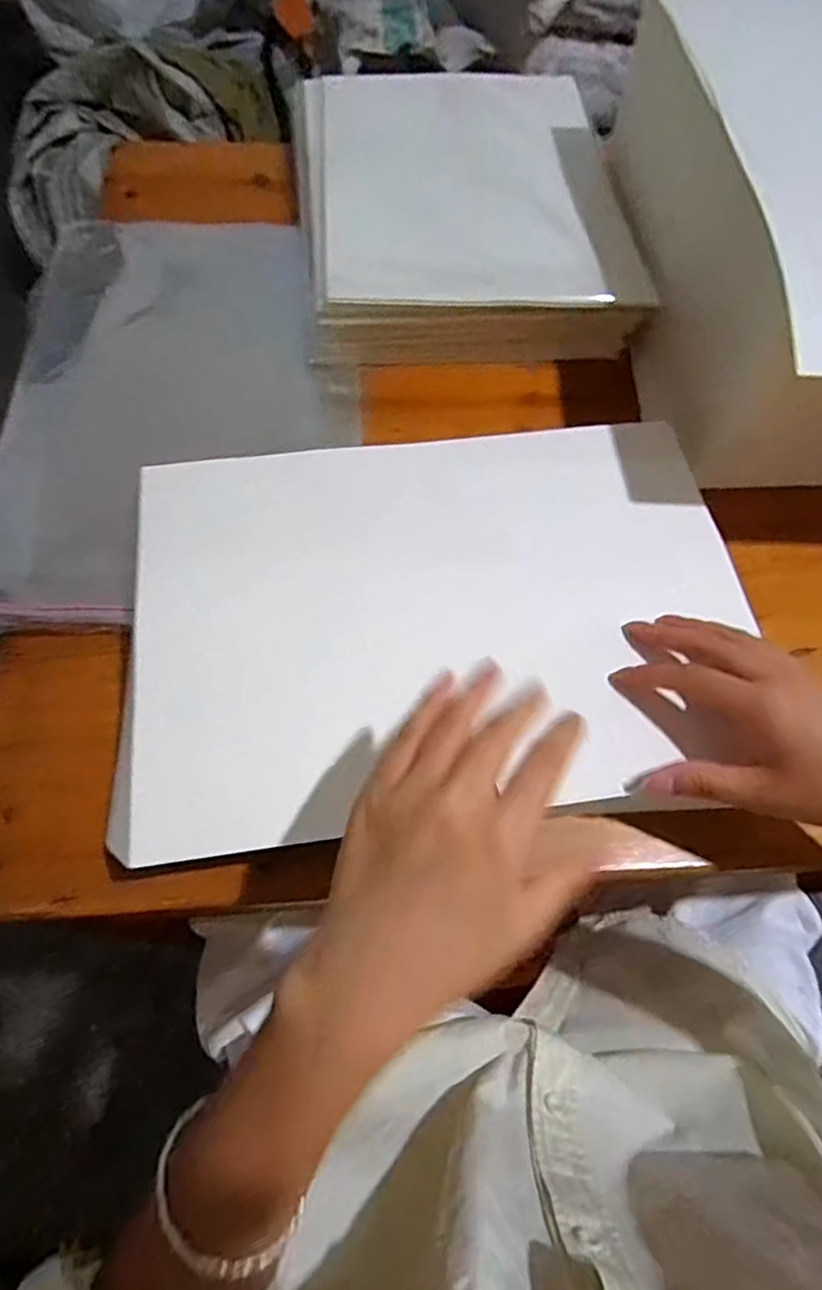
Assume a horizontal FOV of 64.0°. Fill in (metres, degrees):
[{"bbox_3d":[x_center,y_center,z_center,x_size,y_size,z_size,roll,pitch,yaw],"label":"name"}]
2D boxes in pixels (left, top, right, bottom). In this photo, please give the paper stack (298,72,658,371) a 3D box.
[{"bbox_3d":[0.046,-0.414,0.608,0.285,0.050,0.437,-3,64,-4],"label":"paper stack"}]

